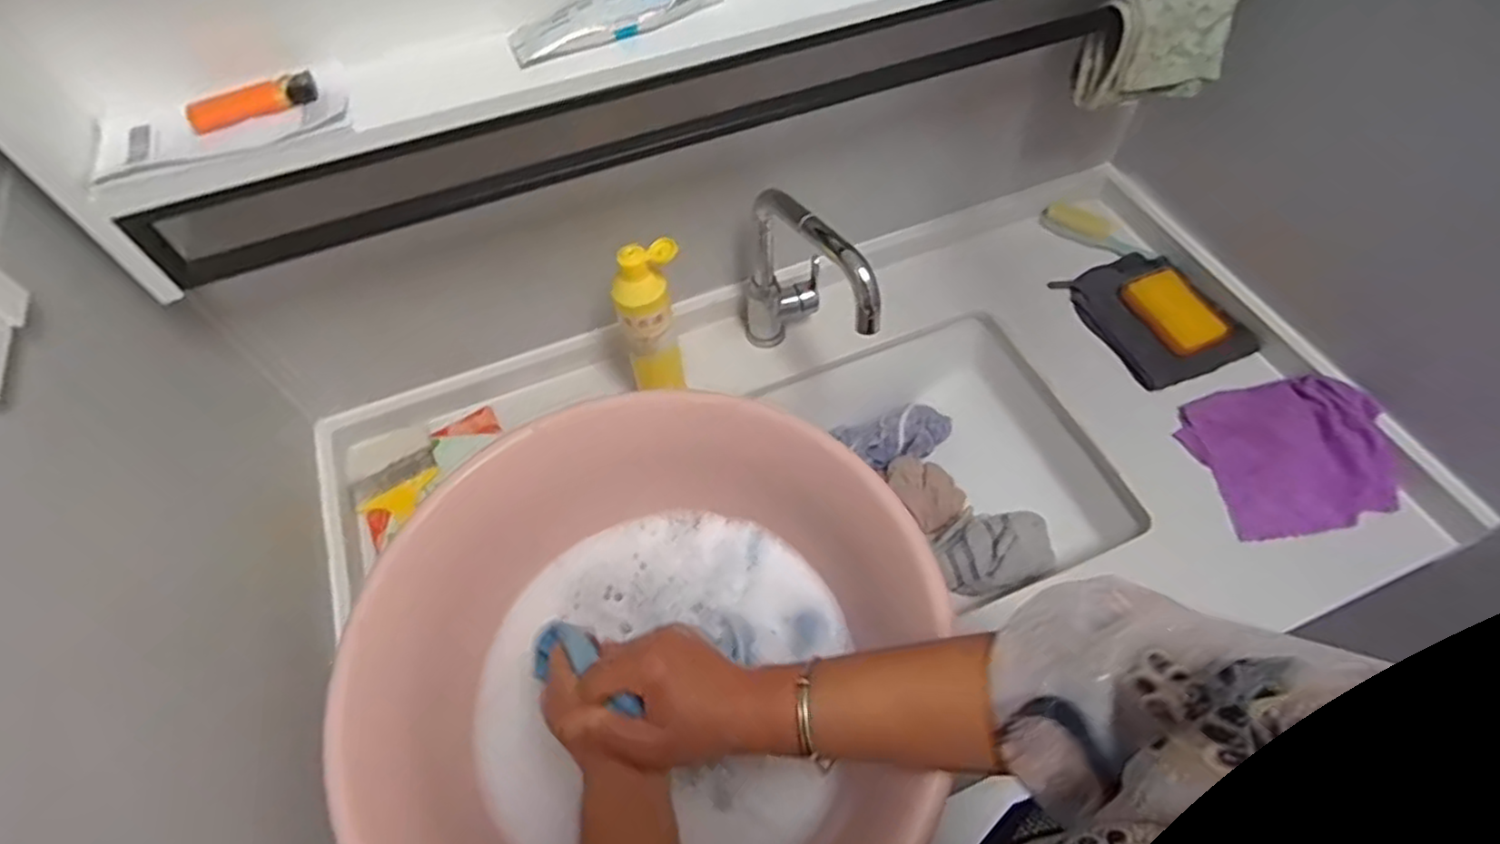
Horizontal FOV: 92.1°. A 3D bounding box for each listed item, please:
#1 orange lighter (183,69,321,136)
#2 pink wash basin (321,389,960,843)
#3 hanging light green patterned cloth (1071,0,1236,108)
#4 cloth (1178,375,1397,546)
[{"bbox_3d":[-0.336,-0.217,0.490,0.081,0.014,0.019,-30,61,-16],"label":"orange lighter"},{"bbox_3d":[-0.076,0.186,0.572,0.396,0.150,0.407,-1,57,1],"label":"pink wash basin"},{"bbox_3d":[0.395,-0.368,0.704,0.131,0.107,0.059,-2,57,1],"label":"hanging light green patterned cloth"},{"bbox_3d":[0.570,0.033,0.762,0.175,0.021,0.165,-13,66,10],"label":"cloth"}]

